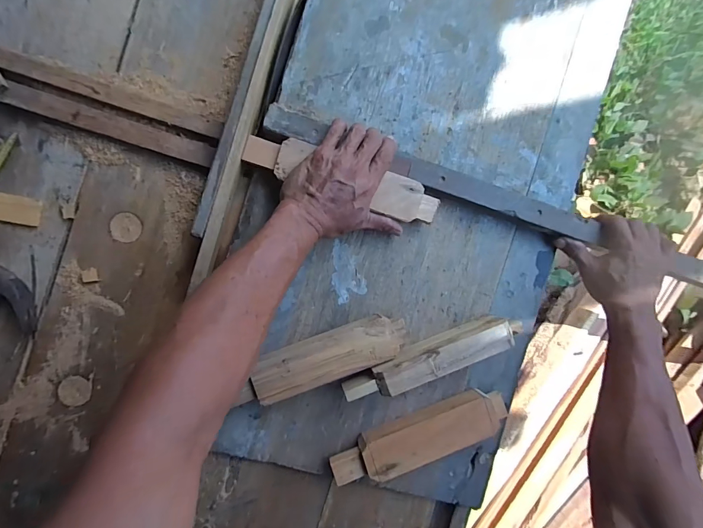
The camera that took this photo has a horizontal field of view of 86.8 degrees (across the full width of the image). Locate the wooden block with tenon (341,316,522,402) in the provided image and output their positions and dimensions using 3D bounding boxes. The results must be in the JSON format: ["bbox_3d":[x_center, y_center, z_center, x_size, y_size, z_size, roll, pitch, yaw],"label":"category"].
[{"bbox_3d":[0.095,0.111,0.447,0.220,0.054,0.037,-18,93,-6],"label":"wooden block with tenon"}]

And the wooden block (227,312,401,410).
[{"bbox_3d":[-0.029,0.108,0.439,0.187,0.034,0.055,-19,87,-7],"label":"wooden block"}]

